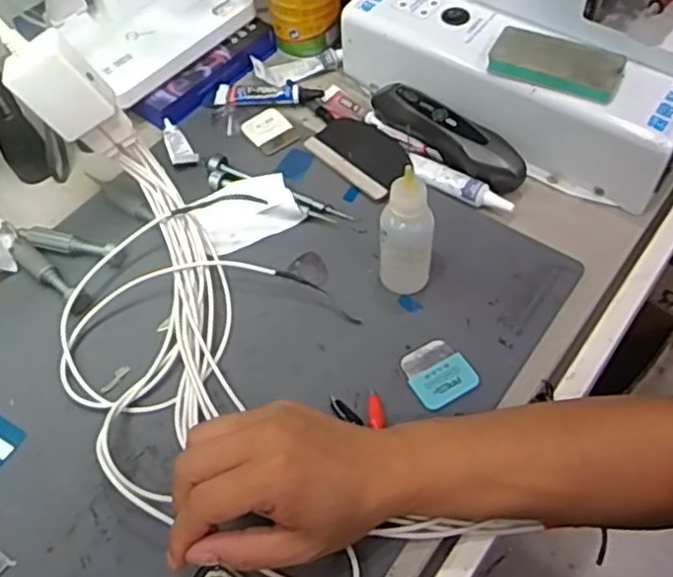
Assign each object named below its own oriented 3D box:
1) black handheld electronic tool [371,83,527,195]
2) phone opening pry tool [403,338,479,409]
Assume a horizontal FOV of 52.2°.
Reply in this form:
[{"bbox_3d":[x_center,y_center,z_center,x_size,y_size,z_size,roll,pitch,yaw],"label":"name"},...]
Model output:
[{"bbox_3d":[0.085,-0.119,0.540,0.026,0.032,0.141,-40,62,-21],"label":"black handheld electronic tool"},{"bbox_3d":[0.065,0.054,0.445,0.040,0.004,0.044,-26,58,-14],"label":"phone opening pry tool"}]

